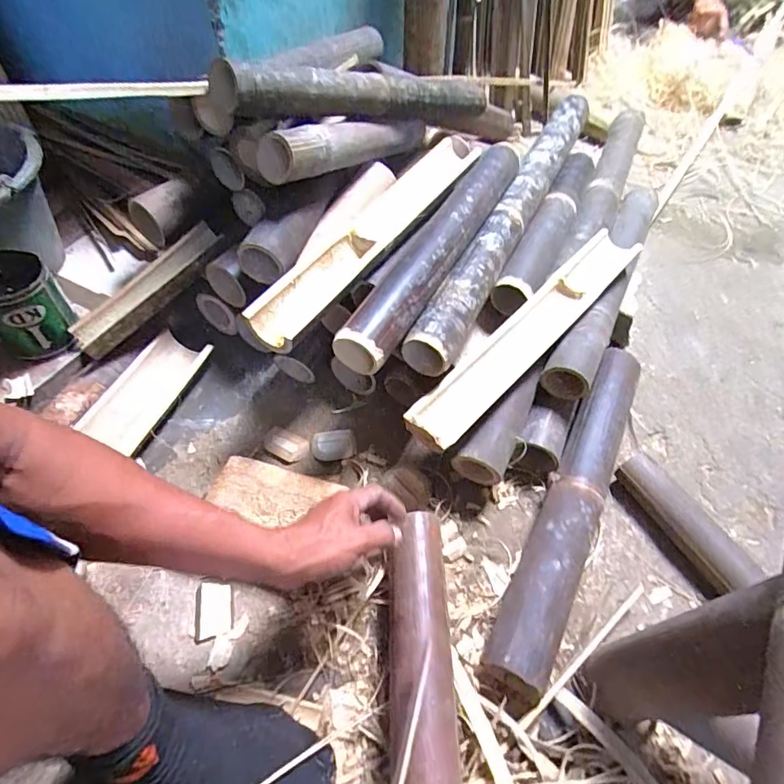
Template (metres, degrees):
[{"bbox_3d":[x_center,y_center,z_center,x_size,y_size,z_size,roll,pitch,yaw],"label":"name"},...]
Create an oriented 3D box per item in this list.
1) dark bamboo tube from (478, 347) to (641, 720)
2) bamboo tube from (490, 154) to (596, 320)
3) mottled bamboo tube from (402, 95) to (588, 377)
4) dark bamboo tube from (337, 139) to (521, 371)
[{"bbox_3d":[0.224,0.129,0.599,0.068,0.071,0.493,24,55,17],"label":"dark bamboo tube"},{"bbox_3d":[0.262,-0.274,0.787,0.063,0.059,0.430,23,55,16],"label":"bamboo tube"},{"bbox_3d":[0.195,-0.292,0.757,0.070,0.074,0.706,23,55,16],"label":"mottled bamboo tube"},{"bbox_3d":[0.068,-0.203,0.647,0.064,0.068,0.471,23,55,16],"label":"dark bamboo tube"}]

